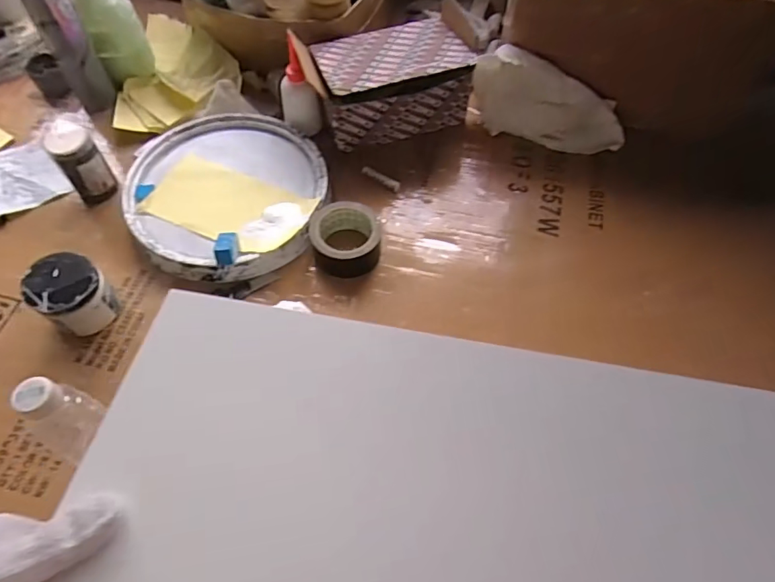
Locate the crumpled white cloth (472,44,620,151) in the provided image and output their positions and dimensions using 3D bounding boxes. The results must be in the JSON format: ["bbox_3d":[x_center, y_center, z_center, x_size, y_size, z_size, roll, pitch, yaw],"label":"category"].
[{"bbox_3d":[0.273,-0.313,0.832,0.264,0.138,0.060,13,61,6],"label":"crumpled white cloth"}]

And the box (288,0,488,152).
[{"bbox_3d":[-0.005,-0.347,0.833,0.272,0.137,0.162,-19,62,-12],"label":"box"}]

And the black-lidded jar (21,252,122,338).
[{"bbox_3d":[-0.402,0.009,0.640,0.080,0.086,0.080,36,65,17],"label":"black-lidded jar"}]

